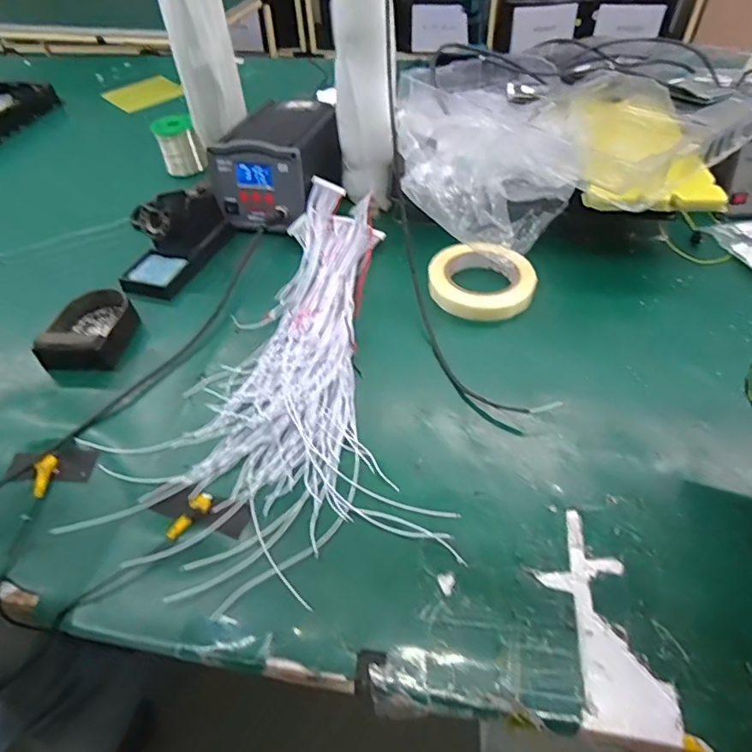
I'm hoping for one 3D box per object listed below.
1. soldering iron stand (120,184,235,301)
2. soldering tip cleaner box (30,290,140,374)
[{"bbox_3d":[-0.249,-0.174,0.637,0.068,0.069,0.163,15,51,16],"label":"soldering iron stand"},{"bbox_3d":[-0.307,-0.053,0.557,0.083,0.030,0.101,0,48,3],"label":"soldering tip cleaner box"}]

